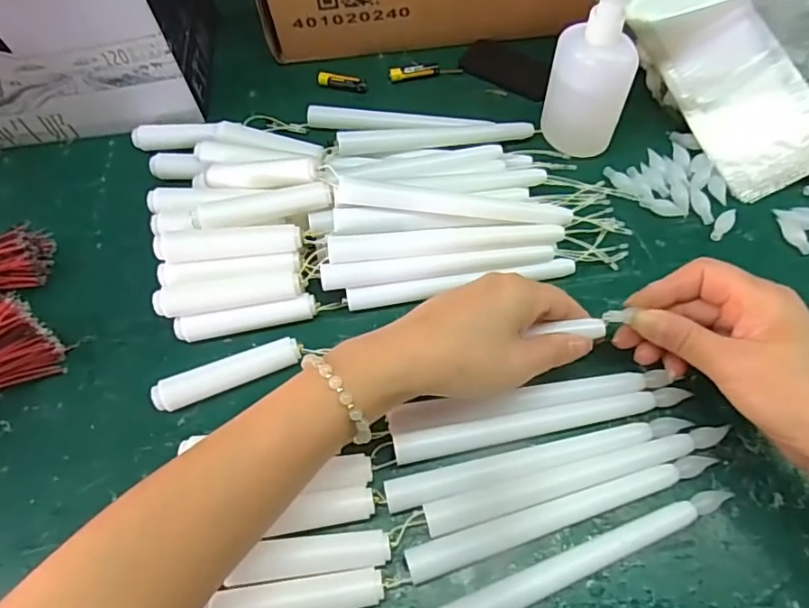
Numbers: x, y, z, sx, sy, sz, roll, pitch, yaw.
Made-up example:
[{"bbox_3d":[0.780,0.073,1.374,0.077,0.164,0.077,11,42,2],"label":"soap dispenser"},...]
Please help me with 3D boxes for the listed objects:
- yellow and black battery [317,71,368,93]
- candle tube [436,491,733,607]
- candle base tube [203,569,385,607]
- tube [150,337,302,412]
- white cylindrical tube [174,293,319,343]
[{"bbox_3d":[-0.052,-0.187,0.460,0.041,0.011,0.011,11,64,9],"label":"yellow and black battery"},{"bbox_3d":[0.088,0.129,0.275,0.167,0.016,0.016,-21,63,-7],"label":"candle tube"},{"bbox_3d":[-0.054,0.148,0.275,0.087,0.016,0.020,-10,62,-1],"label":"candle base tube"},{"bbox_3d":[-0.108,0.041,0.334,0.089,0.015,0.017,-21,63,-7],"label":"tube"},{"bbox_3d":[-0.101,0.009,0.350,0.088,0.015,0.012,-11,62,-2],"label":"white cylindrical tube"}]

